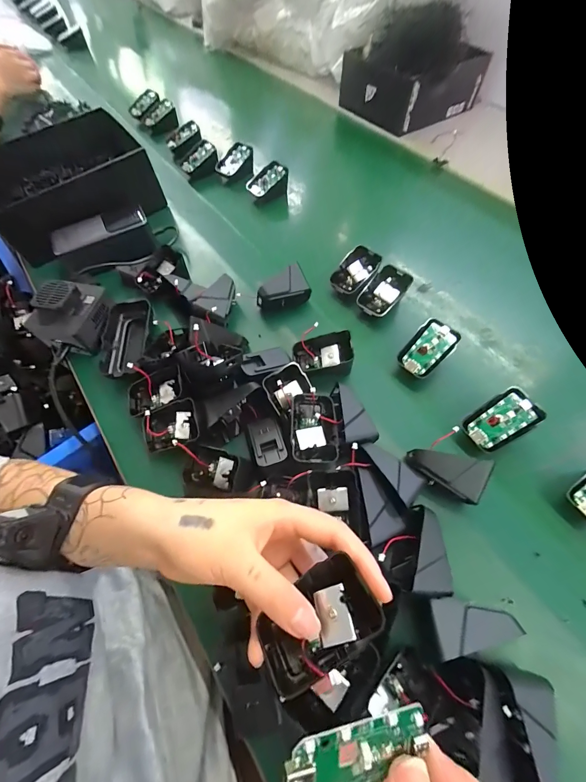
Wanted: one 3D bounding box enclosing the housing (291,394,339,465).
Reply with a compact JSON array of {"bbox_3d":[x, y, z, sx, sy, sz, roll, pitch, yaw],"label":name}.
[{"bbox_3d":[0.021,0.038,0.321,0.044,0.024,0.072,-1,60,0],"label":"housing"}]

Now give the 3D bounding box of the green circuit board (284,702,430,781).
[{"bbox_3d":[0.027,0.153,0.135,0.063,0.005,0.029,1,91,-17],"label":"green circuit board"}]

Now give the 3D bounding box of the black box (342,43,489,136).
[{"bbox_3d":[0.257,-0.672,0.708,0.251,0.089,0.191,-32,65,-17],"label":"black box"}]

